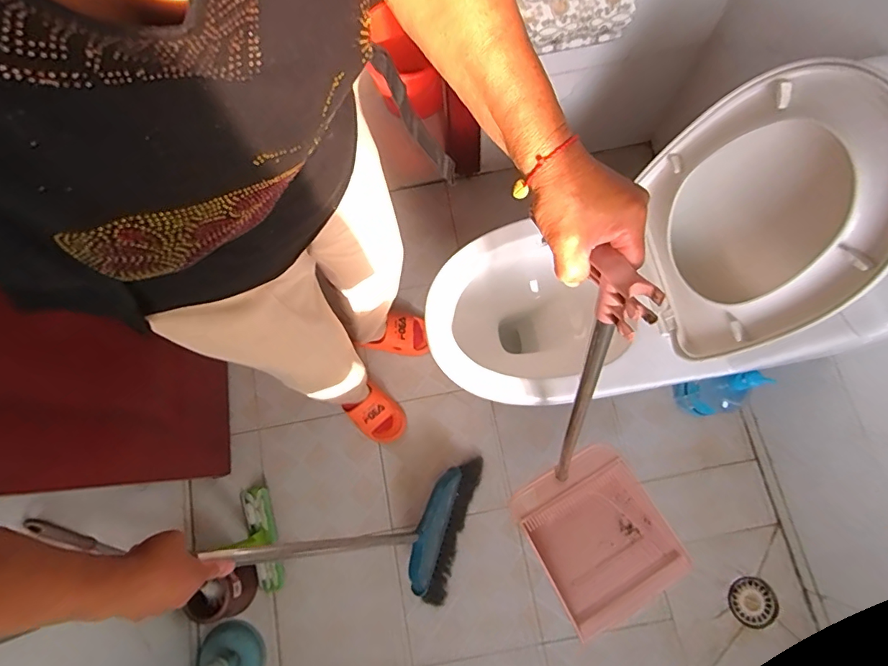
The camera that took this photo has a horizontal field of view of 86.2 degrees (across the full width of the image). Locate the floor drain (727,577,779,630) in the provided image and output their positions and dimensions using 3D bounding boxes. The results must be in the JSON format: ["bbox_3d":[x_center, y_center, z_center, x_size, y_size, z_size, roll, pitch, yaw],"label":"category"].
[{"bbox_3d":[0.712,0.624,1.093,0.100,0.012,0.107,0,80,0],"label":"floor drain"}]

